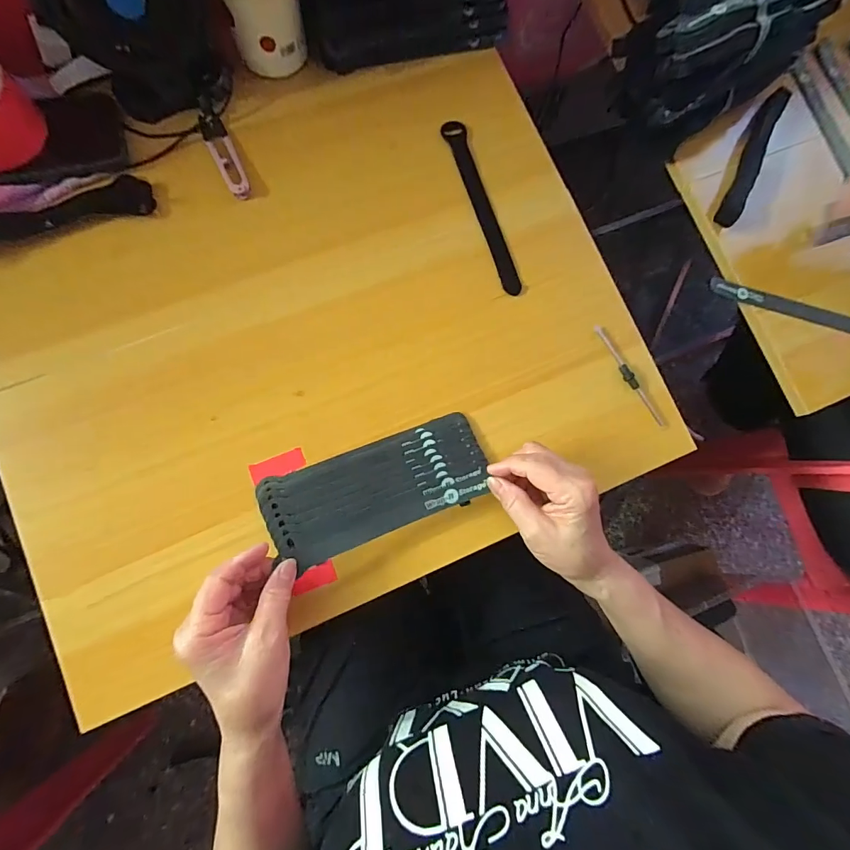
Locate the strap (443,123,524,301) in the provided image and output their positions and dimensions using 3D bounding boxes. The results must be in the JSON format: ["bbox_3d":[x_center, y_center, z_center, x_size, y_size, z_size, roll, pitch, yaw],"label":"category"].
[{"bbox_3d":[0.058,-0.223,0.428,0.023,0.004,0.195,-17,84,-6],"label":"strap"}]

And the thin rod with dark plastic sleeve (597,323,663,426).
[{"bbox_3d":[0.200,-0.049,0.411,0.012,0.008,0.114,-29,86,-7],"label":"thin rod with dark plastic sleeve"}]

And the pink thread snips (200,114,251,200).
[{"bbox_3d":[-0.195,-0.263,0.412,0.023,0.006,0.096,-23,85,-7],"label":"pink thread snips"}]

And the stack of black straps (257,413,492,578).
[{"bbox_3d":[-0.043,0.056,0.378,0.196,0.020,0.082,-20,85,-5],"label":"stack of black straps"}]

